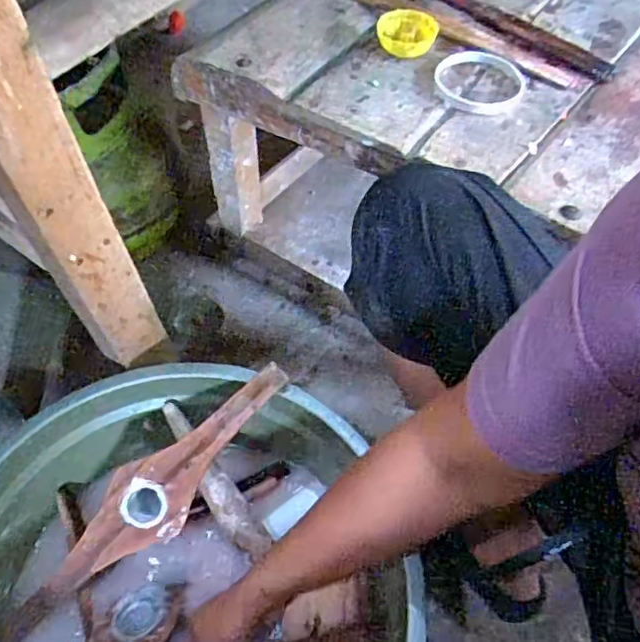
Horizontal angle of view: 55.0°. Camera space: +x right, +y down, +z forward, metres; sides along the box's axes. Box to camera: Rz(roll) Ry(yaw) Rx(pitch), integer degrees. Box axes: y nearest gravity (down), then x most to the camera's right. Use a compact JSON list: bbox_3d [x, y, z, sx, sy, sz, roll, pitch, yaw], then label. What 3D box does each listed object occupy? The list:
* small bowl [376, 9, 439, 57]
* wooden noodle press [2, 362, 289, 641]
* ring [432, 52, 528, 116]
[{"bbox_3d":[0.092,-0.304,0.652,0.062,0.027,0.048,1,58,3],"label":"small bowl"},{"bbox_3d":[-0.157,0.166,0.576,0.330,0.028,0.067,-44,63,-6],"label":"wooden noodle press"},{"bbox_3d":[0.161,-0.242,0.622,0.089,0.006,0.096,-1,58,2],"label":"ring"}]

